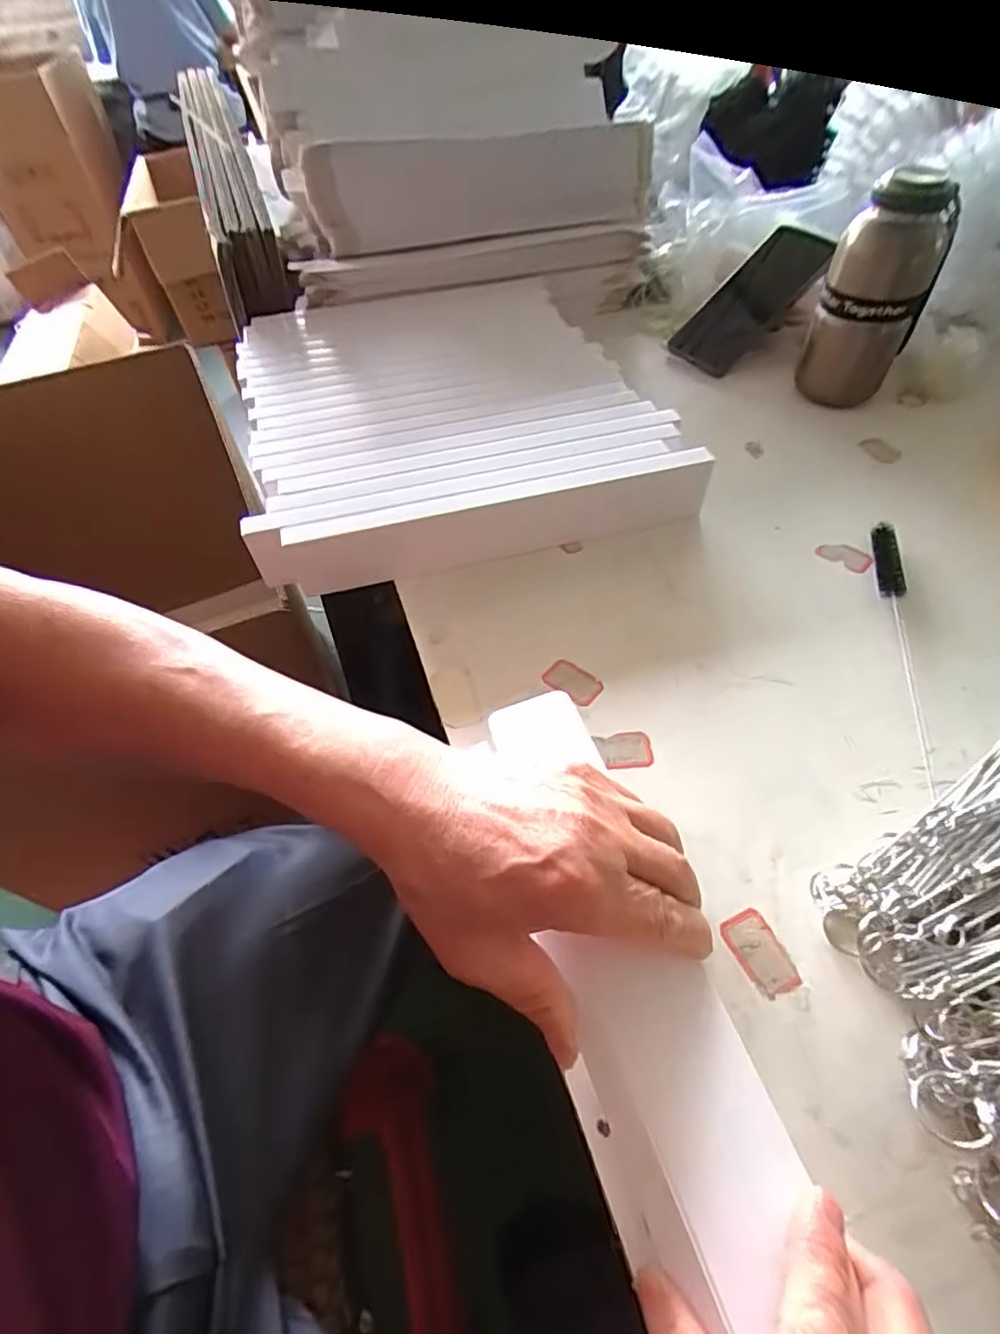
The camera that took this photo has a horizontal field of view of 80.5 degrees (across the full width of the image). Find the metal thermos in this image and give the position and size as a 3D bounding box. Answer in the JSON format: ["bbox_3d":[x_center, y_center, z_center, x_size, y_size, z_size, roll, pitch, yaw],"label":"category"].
[{"bbox_3d":[0.306,-0.302,0.487,0.077,0.167,0.064,22,58,20],"label":"metal thermos"}]

